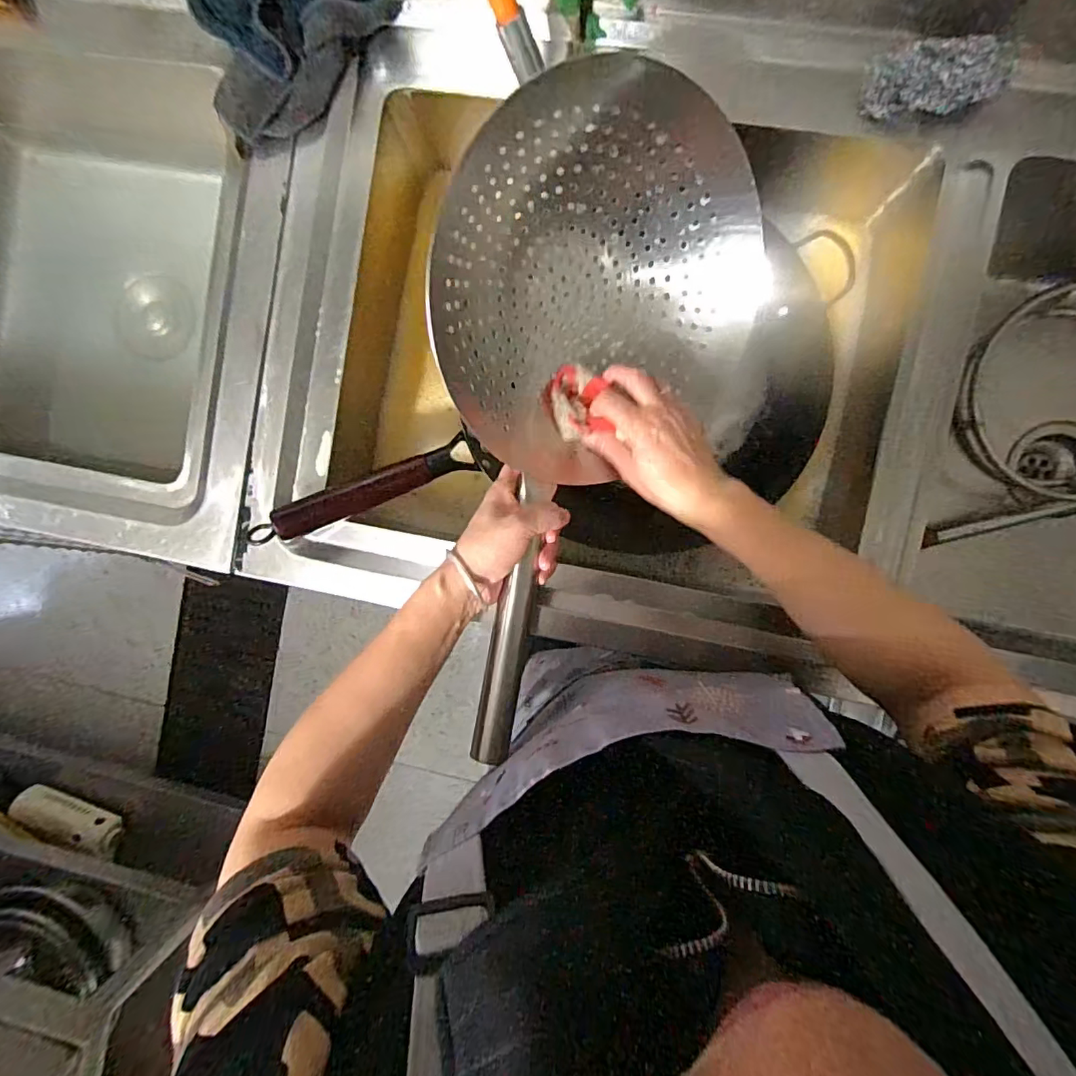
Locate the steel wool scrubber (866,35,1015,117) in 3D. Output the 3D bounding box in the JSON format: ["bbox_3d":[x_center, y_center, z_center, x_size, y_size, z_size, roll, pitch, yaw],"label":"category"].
[{"bbox_3d":[0.320,-0.368,0.427,0.099,0.040,0.041,-3,92,6],"label":"steel wool scrubber"}]

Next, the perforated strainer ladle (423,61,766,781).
[{"bbox_3d":[0.018,-0.090,0.448,0.233,0.182,0.505,21,95,5],"label":"perforated strainer ladle"}]

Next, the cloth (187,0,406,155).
[{"bbox_3d":[-0.222,-0.469,0.472,0.196,0.062,0.149,-24,90,6],"label":"cloth"}]

